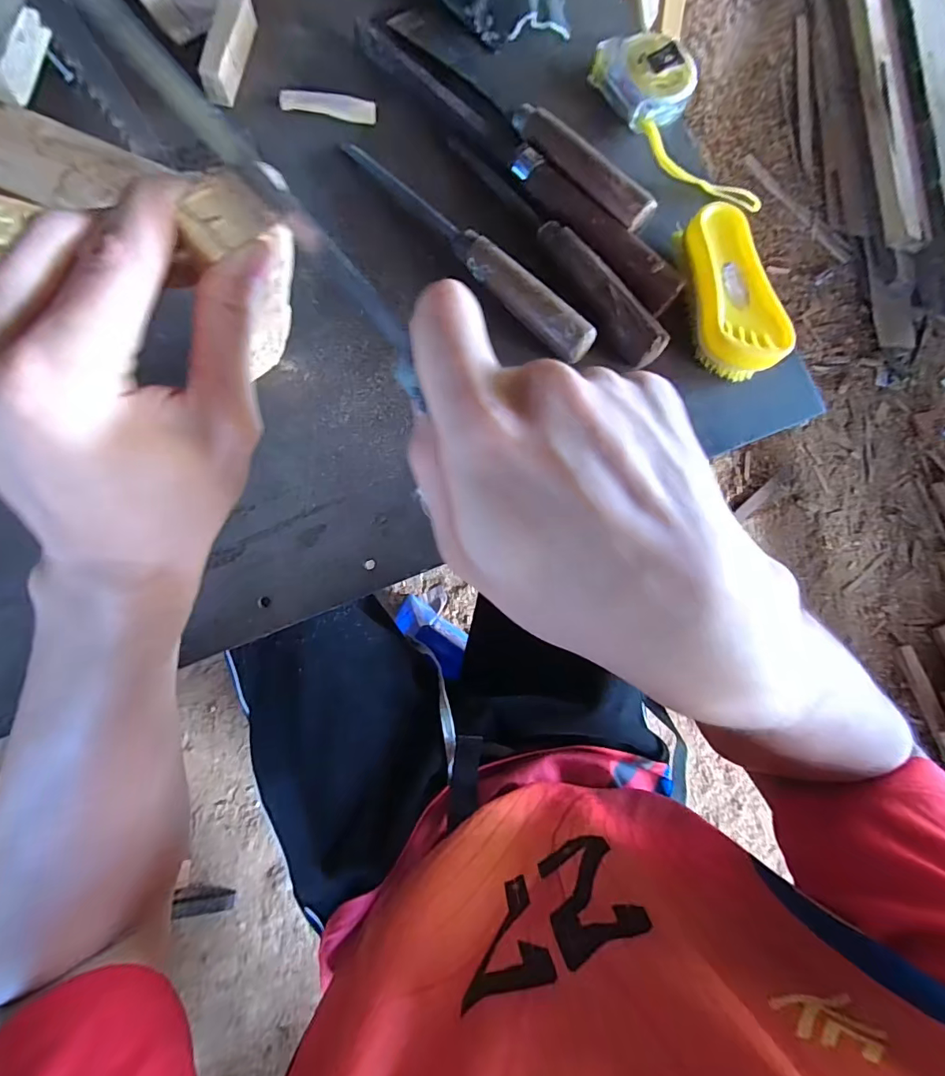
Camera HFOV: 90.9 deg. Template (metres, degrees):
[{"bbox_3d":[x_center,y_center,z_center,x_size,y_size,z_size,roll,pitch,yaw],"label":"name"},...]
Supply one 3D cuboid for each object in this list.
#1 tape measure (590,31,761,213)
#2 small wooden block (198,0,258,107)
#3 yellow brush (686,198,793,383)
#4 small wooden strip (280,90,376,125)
[{"bbox_3d":[0.168,-0.332,0.377,0.054,0.027,0.170,-36,86,-10],"label":"tape measure"},{"bbox_3d":[-0.176,-0.357,0.335,0.019,0.022,0.082,11,80,-4],"label":"small wooden block"},{"bbox_3d":[0.189,-0.181,0.346,0.057,0.037,0.116,-10,88,-10],"label":"yellow brush"},{"bbox_3d":[-0.109,-0.328,0.353,0.069,0.005,0.017,0,81,-6],"label":"small wooden strip"}]

